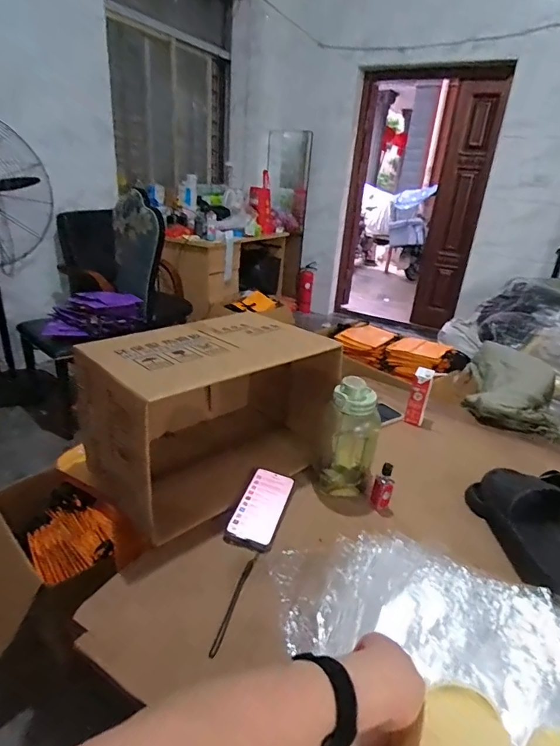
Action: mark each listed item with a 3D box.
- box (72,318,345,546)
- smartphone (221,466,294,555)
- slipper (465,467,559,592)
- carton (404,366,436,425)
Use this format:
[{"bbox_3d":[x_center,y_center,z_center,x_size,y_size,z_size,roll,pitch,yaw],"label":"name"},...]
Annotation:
[{"bbox_3d":[-0.130,0.058,0.837,0.414,0.271,0.297,-14,31,-35],"label":"box"},{"bbox_3d":[-0.029,0.226,0.750,0.076,0.018,0.169,11,25,14],"label":"smartphone"},{"bbox_3d":[0.411,0.247,0.724,0.113,0.073,0.236,6,25,3],"label":"slipper"},{"bbox_3d":[0.351,0.070,1.091,0.051,0.155,0.053,12,26,16],"label":"carton"}]

